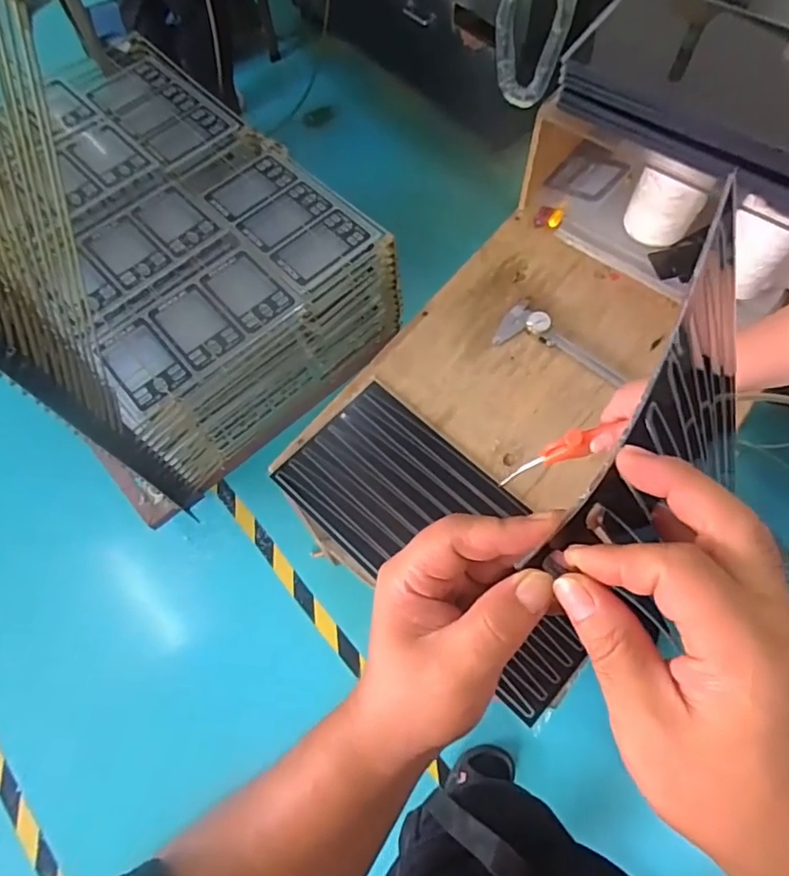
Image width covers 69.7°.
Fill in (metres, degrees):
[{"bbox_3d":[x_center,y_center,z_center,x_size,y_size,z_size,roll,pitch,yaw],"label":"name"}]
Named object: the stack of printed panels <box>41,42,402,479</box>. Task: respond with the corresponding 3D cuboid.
[{"bbox_3d":[-0.523,-0.445,1.373,0.610,0.326,0.925,-40,70,-15],"label":"stack of printed panels"}]

